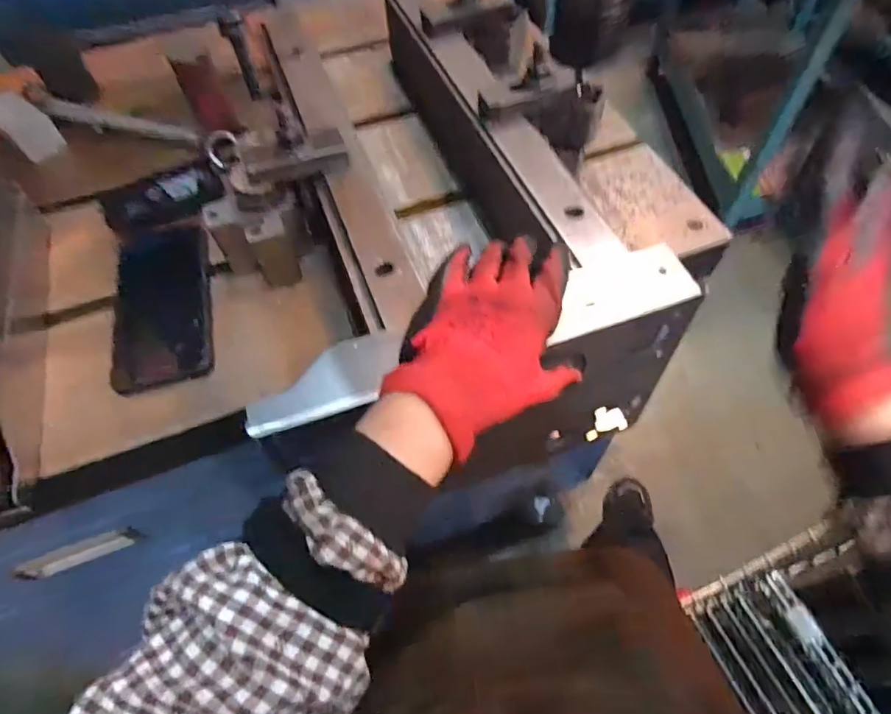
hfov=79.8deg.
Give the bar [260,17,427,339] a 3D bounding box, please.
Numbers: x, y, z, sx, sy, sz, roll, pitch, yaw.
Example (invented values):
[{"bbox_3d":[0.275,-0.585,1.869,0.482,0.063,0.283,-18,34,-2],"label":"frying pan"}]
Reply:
[{"bbox_3d":[-0.099,-0.186,0.462,0.048,0.013,0.413,-18,59,-9],"label":"bar"}]

